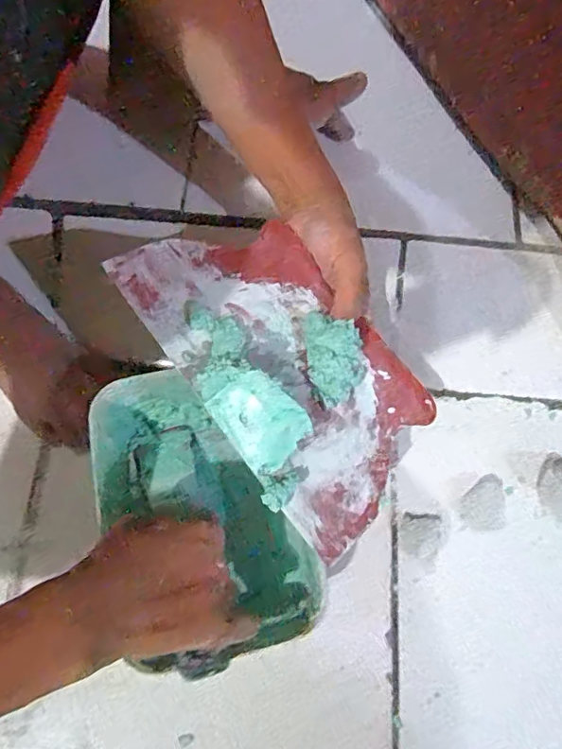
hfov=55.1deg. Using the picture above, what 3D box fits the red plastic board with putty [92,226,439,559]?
[{"bbox_3d":[0.013,-0.013,0.337,0.142,0.029,0.204,-32,83,-36],"label":"red plastic board with putty"}]

